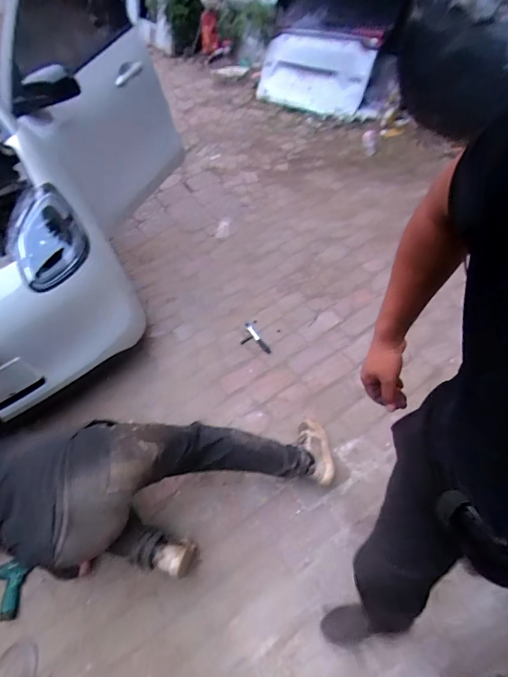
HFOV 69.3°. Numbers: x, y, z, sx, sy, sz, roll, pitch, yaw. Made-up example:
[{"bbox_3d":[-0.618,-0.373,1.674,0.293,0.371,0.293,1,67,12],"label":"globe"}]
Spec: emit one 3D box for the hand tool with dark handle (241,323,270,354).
[{"bbox_3d":[-0.011,0.014,1.930,0.095,0.031,0.236,-31,52,-10],"label":"hand tool with dark handle"}]

